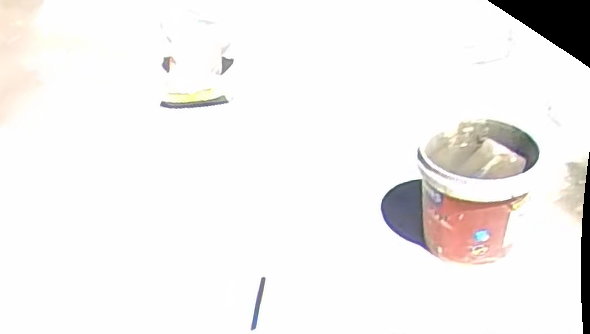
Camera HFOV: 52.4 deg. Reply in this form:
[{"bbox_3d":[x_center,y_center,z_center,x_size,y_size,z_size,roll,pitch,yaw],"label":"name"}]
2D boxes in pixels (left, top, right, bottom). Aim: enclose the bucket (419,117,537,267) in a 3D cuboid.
[{"bbox_3d":[0.467,0.058,1.560,0.266,0.270,0.266,-4,37,3],"label":"bucket"}]

